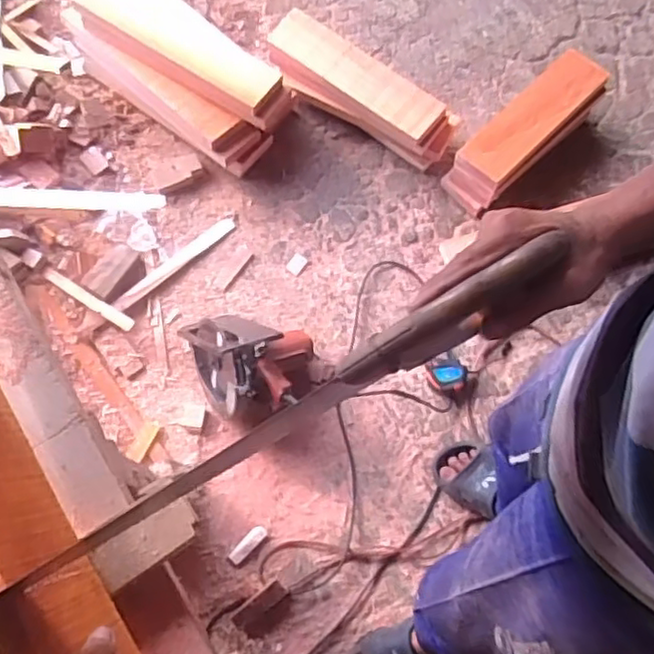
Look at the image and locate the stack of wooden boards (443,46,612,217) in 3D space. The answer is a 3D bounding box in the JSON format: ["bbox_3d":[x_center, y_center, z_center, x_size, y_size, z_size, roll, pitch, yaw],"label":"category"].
[{"bbox_3d":[0.457,-0.442,1.535,0.413,0.150,0.129,-42,78,-13],"label":"stack of wooden boards"}]

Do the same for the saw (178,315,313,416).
[{"bbox_3d":[-0.147,0.063,1.325,0.263,0.194,0.212,-8,72,-4],"label":"saw"}]

